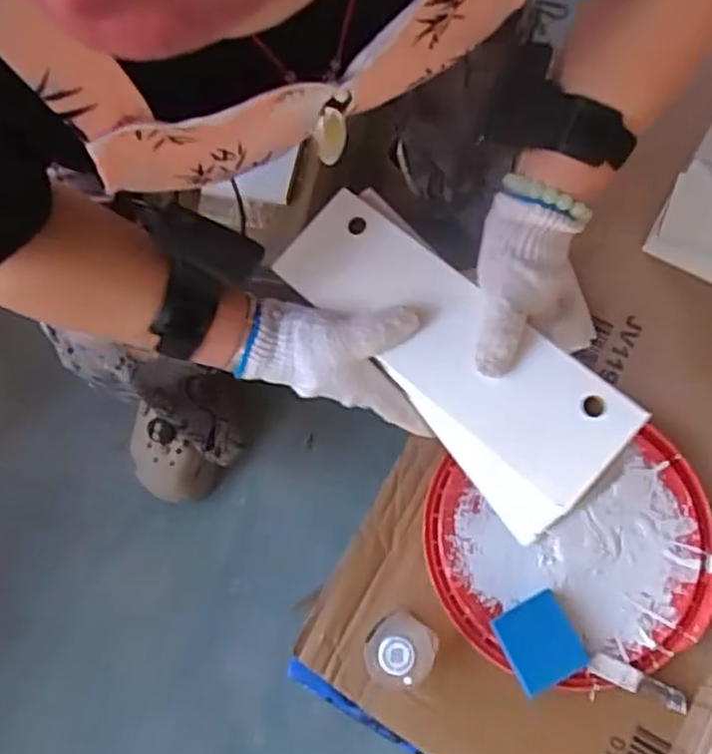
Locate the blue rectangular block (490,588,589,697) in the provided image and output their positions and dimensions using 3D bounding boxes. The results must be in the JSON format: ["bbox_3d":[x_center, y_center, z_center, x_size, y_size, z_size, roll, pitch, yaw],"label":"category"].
[{"bbox_3d":[0.178,0.257,0.704,0.071,0.017,0.079,-24,58,-9],"label":"blue rectangular block"}]

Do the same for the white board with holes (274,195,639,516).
[{"bbox_3d":[0.061,-0.029,0.497,0.262,0.009,0.083,41,91,18],"label":"white board with holes"}]

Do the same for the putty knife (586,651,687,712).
[{"bbox_3d":[0.277,0.299,0.712,0.101,0.013,0.022,25,72,-3],"label":"putty knife"}]

